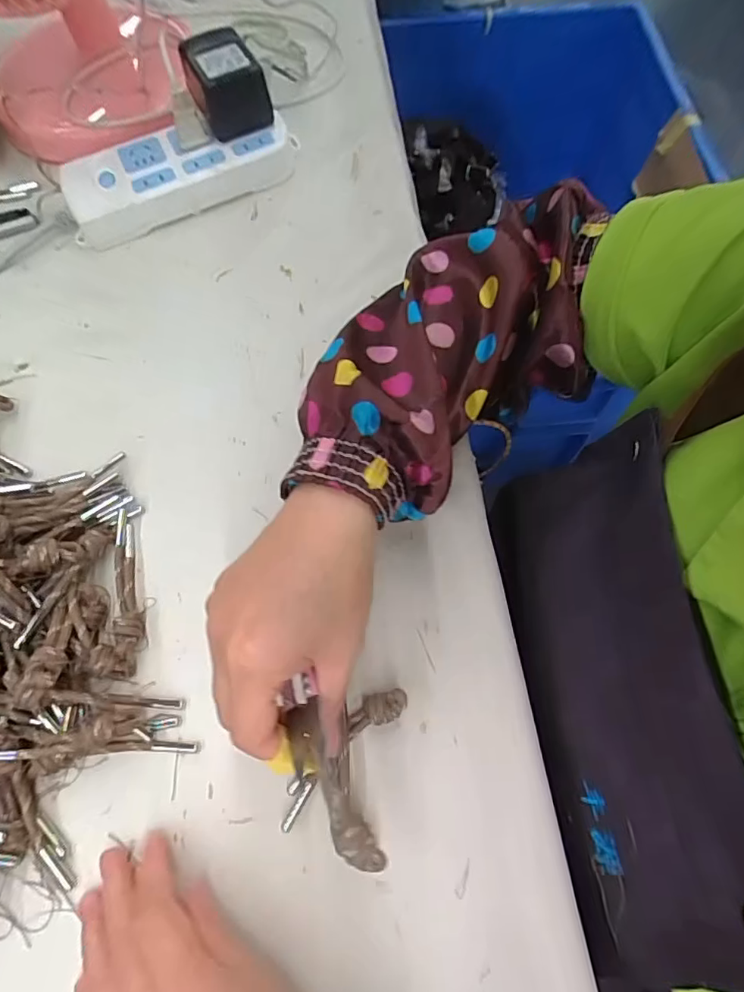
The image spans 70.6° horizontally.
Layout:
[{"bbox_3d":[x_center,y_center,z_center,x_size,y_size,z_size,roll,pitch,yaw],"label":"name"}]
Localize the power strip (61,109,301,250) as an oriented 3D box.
[{"bbox_3d":[-0.156,-0.270,0.435,0.188,0.030,0.076,-22,69,-6],"label":"power strip"}]

